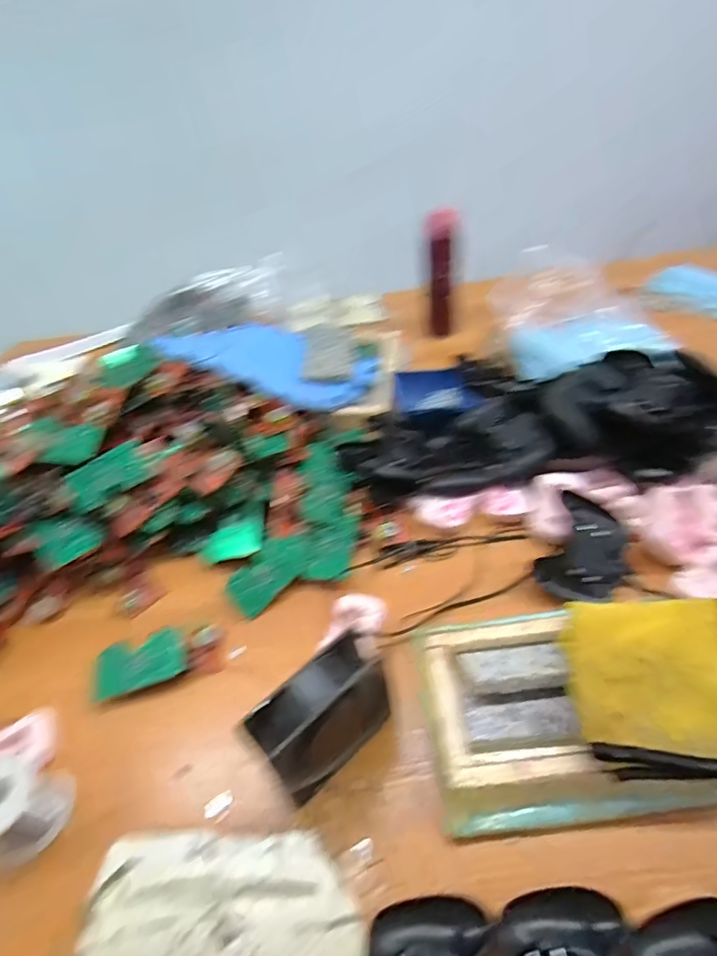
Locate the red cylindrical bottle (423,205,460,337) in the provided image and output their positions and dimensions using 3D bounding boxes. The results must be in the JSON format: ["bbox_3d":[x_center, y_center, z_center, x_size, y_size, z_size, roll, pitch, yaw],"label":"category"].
[{"bbox_3d":[0.151,-0.369,0.935,0.060,0.239,0.047,-1,44,6],"label":"red cylindrical bottle"}]

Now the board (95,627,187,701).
[{"bbox_3d":[-0.225,0.191,0.517,0.086,0.005,0.050,-14,66,-19],"label":"board"}]

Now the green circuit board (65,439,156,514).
[{"bbox_3d":[-0.304,-0.003,0.609,0.098,0.007,0.052,-33,89,-12],"label":"green circuit board"}]

